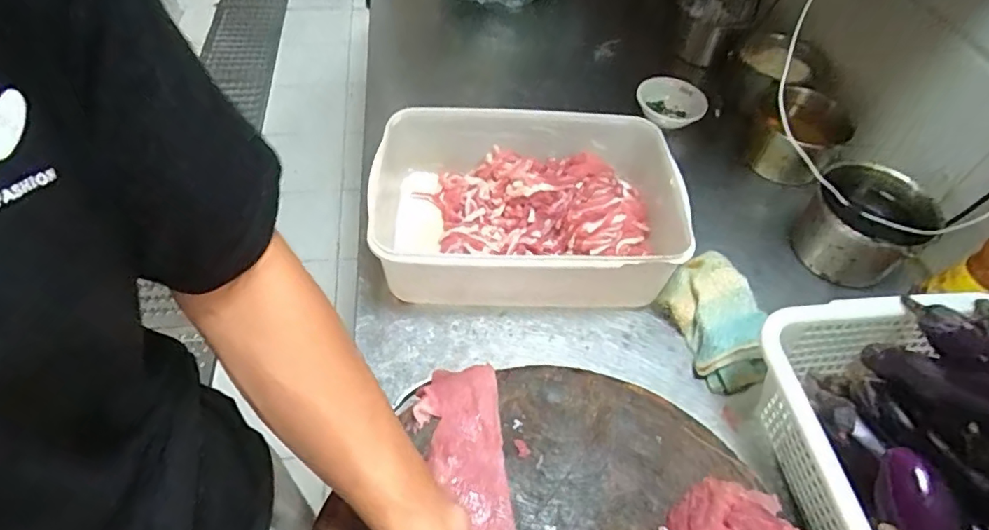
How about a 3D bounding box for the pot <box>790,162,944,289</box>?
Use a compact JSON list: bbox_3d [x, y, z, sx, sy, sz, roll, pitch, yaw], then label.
[{"bbox_3d":[0.492,-0.059,0.743,0.137,0.107,0.141,2,52,-3],"label":"pot"}]

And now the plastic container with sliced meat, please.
[{"bbox_3d":[0.044,-0.081,0.730,0.389,0.135,0.264,1,52,-4],"label":"plastic container with sliced meat"}]

